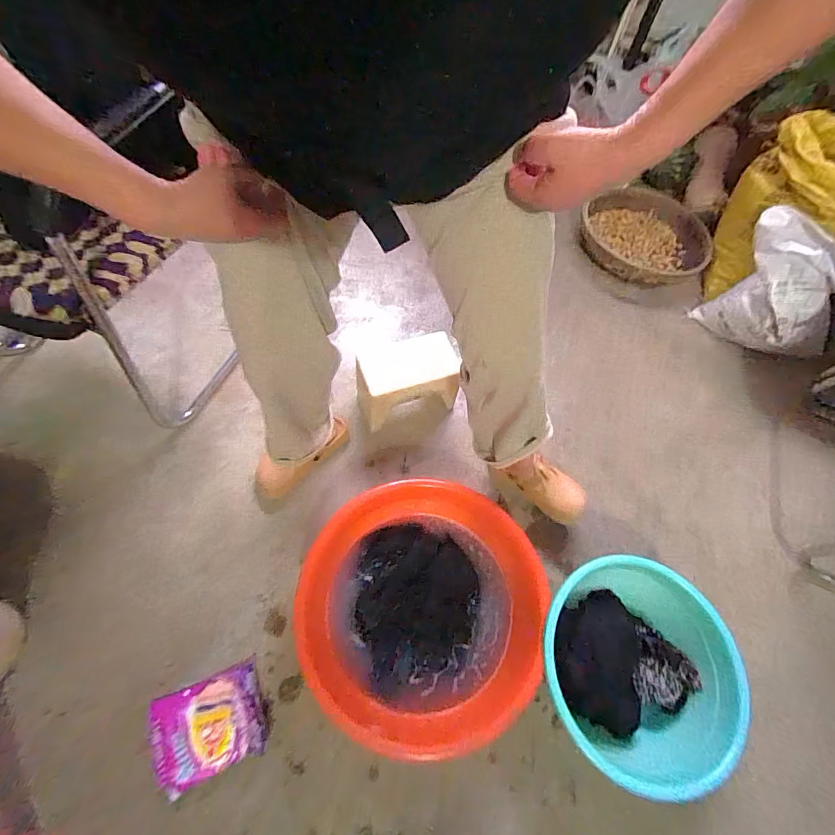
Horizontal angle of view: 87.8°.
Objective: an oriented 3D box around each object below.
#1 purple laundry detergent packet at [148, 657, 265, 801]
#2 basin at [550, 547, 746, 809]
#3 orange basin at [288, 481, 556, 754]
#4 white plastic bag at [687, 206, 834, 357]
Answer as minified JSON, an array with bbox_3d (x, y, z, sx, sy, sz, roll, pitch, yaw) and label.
[{"bbox_3d":[-0.384,0.565,0.797,0.189,0.047,0.156,-18,63,-16],"label":"purple laundry detergent packet"},{"bbox_3d":[0.409,0.475,0.836,0.362,0.156,0.354,3,60,-4],"label":"basin"},{"bbox_3d":[0.001,0.368,0.882,0.458,0.126,0.447,3,60,-4],"label":"orange basin"},{"bbox_3d":[1.057,-0.348,1.271,0.154,0.367,0.371,-37,69,-23],"label":"white plastic bag"}]

